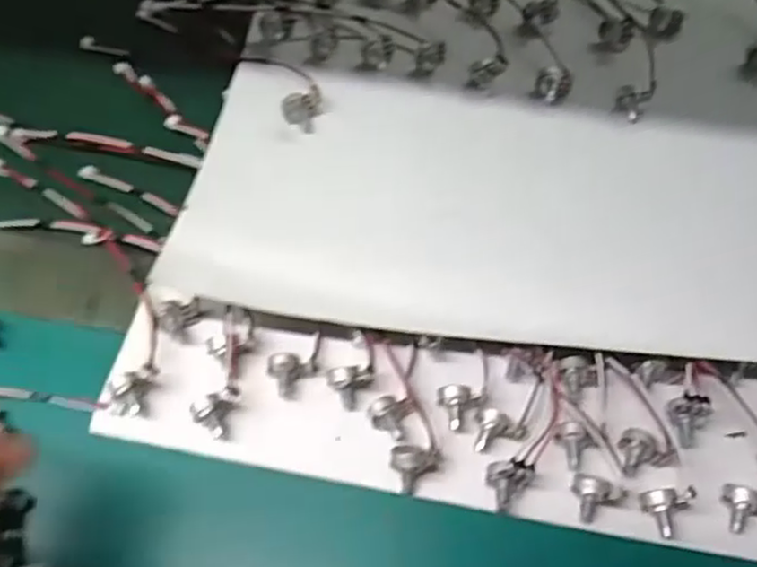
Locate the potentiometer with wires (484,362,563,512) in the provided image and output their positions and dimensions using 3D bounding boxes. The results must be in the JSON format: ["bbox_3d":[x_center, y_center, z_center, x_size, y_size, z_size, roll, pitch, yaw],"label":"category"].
[{"bbox_3d":[0.071,0.070,0.329,0.017,0.017,0.072,29,64,15],"label":"potentiometer with wires"}]

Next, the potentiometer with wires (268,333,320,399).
[{"bbox_3d":[-0.039,0.042,0.355,0.030,0.014,0.020,-25,63,-14],"label":"potentiometer with wires"}]

